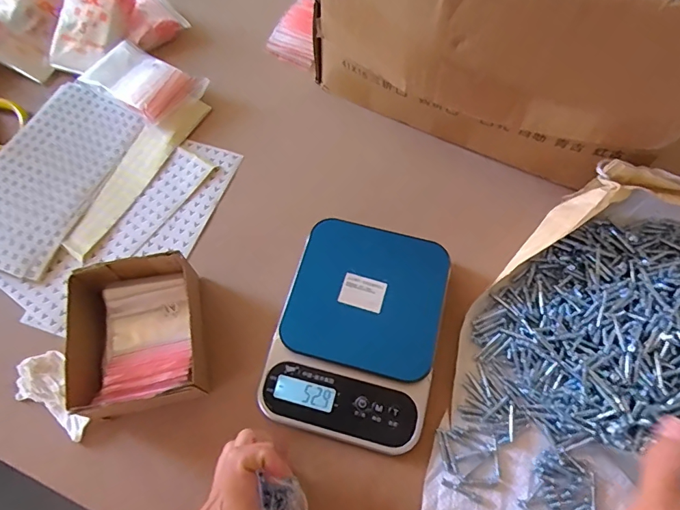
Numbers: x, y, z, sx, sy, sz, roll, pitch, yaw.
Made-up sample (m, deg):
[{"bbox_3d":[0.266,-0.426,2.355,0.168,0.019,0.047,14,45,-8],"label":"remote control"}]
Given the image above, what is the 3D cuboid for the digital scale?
[{"bbox_3d":[0.020,0.067,0.408,0.147,0.039,0.197,16,66,8],"label":"digital scale"}]

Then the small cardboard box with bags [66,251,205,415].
[{"bbox_3d":[-0.185,0.072,0.403,0.119,0.054,0.131,-11,65,-5],"label":"small cardboard box with bags"}]

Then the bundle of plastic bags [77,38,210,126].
[{"bbox_3d":[-0.245,-0.216,0.547,0.141,0.032,0.081,31,69,14],"label":"bundle of plastic bags"}]

